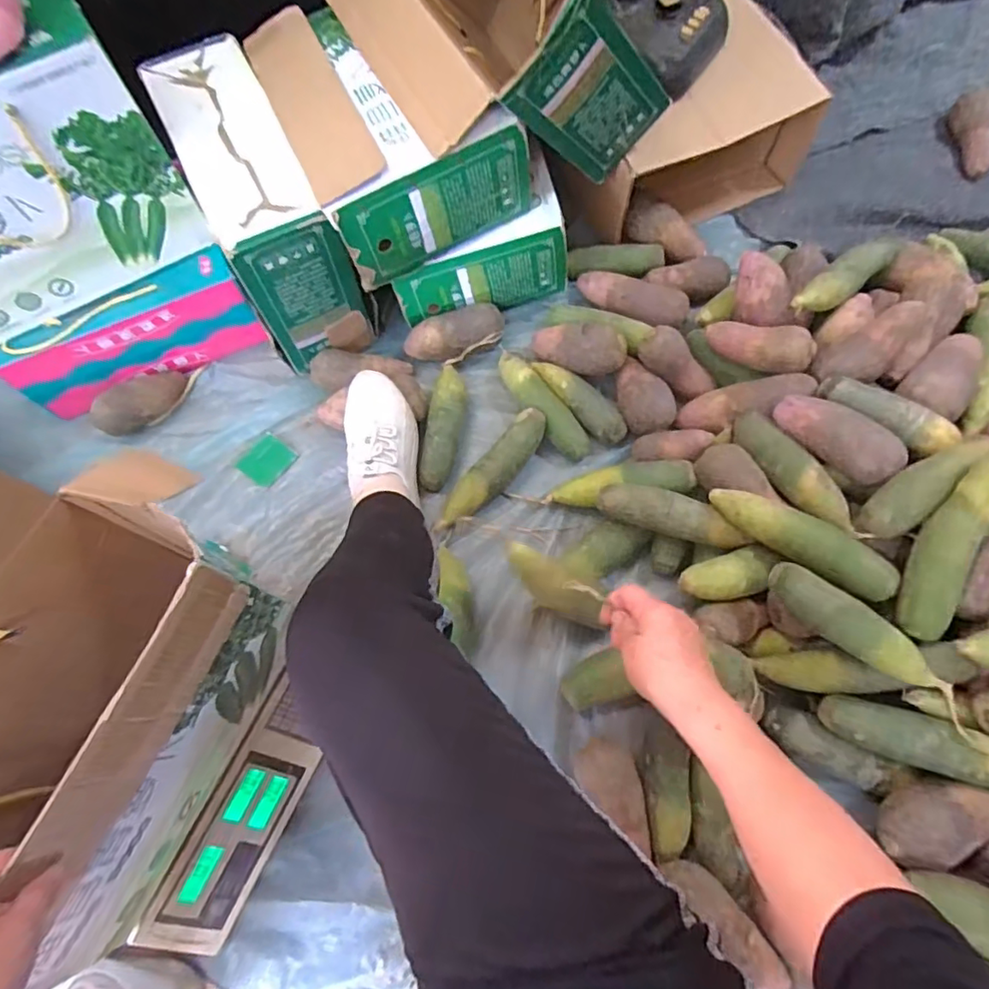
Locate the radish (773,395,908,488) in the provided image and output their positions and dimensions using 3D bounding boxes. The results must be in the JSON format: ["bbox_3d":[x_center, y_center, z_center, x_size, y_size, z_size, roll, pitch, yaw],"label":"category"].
[{"bbox_3d":[0.414,-0.072,0.691,0.056,0.050,0.152,-41,60,-12],"label":"radish"}]

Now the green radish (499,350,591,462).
[{"bbox_3d":[0.067,-0.135,0.849,0.048,0.058,0.204,-34,73,-10],"label":"green radish"}]

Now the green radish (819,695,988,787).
[{"bbox_3d":[0.500,0.270,0.601,0.269,0.057,0.061,8,70,22],"label":"green radish"}]

